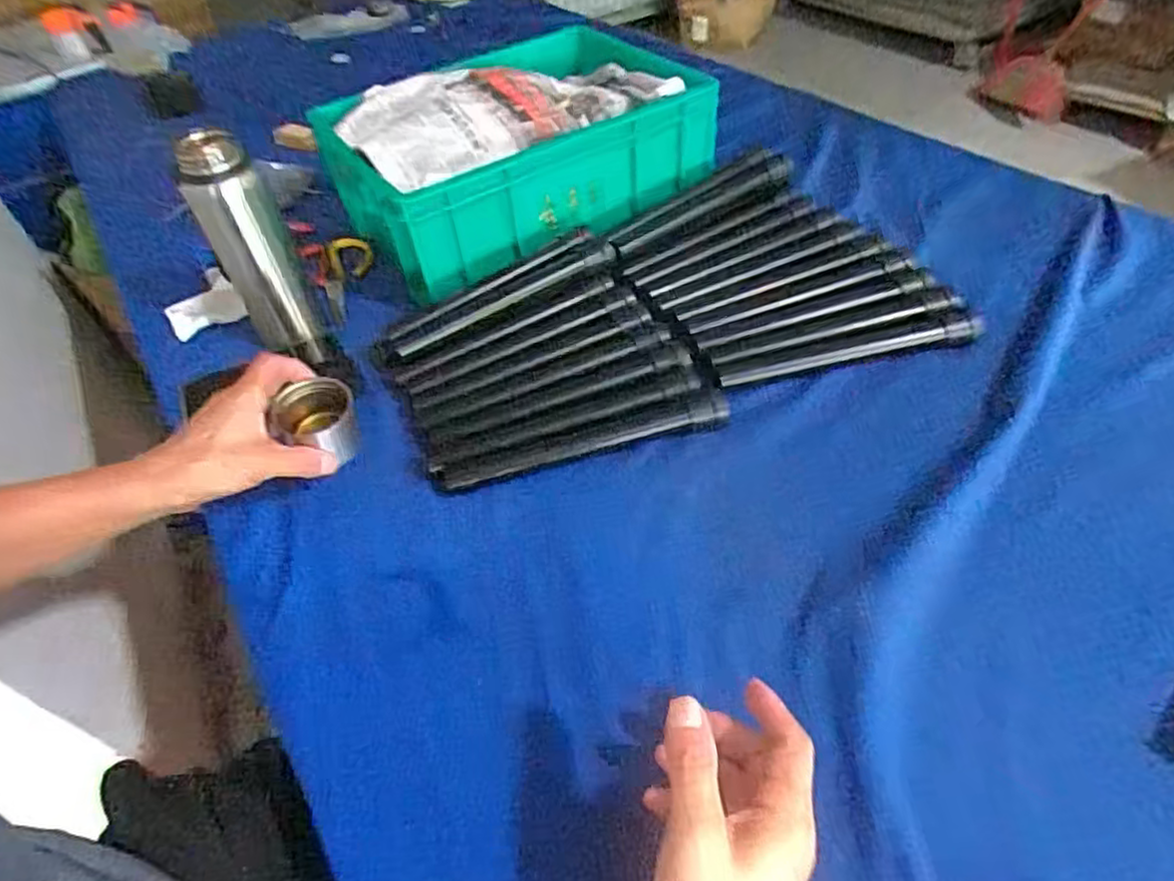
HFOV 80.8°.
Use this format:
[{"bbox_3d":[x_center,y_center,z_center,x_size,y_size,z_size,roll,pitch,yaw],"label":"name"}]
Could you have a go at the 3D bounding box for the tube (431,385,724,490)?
[{"bbox_3d":[-0.001,-0.001,0.602,0.260,0.025,0.030,-14,46,-5],"label":"tube"}]

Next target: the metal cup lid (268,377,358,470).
[{"bbox_3d":[-0.214,-0.010,0.559,0.063,0.057,0.057,-26,46,-22],"label":"metal cup lid"}]

